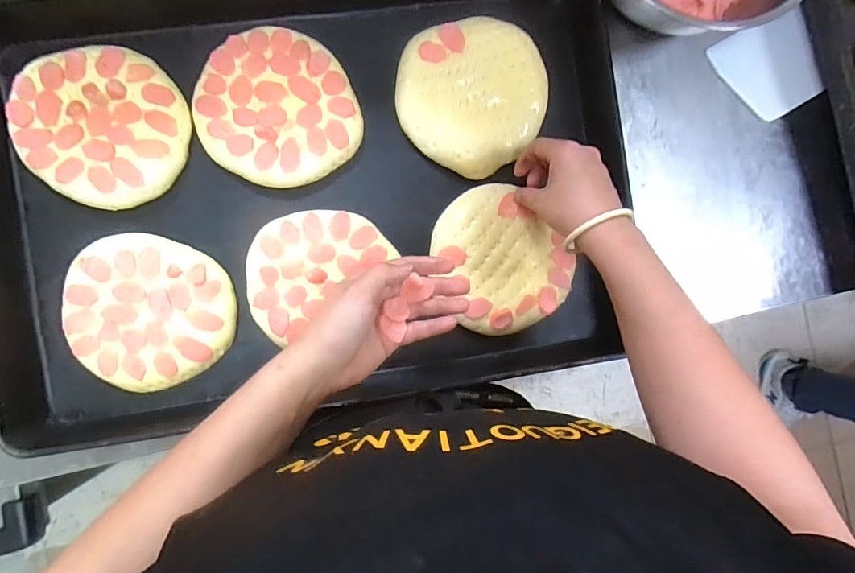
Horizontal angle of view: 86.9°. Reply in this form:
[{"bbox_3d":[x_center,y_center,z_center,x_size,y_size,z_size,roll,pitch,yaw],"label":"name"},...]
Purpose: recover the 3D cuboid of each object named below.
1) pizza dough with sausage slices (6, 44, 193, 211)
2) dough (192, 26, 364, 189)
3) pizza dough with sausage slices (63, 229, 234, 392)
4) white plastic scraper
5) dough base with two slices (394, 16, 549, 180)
[{"bbox_3d":[-0.306,-0.154,0.428,0.153,0.023,0.142,0,88,-5],"label":"pizza dough with sausage slices"},{"bbox_3d":[-0.148,-0.174,0.441,0.147,0.021,0.148,0,88,-5],"label":"dough"},{"bbox_3d":[-0.263,0.025,0.428,0.150,0.018,0.136,23,86,-4],"label":"pizza dough with sausage slices"},{"bbox_3d":[0.382,-0.243,0.501,0.108,0.008,0.101,-30,91,-1],"label":"white plastic scraper"},{"bbox_3d":[0.045,-0.197,0.456,0.147,0.021,0.144,0,88,-5],"label":"dough base with two slices"}]

